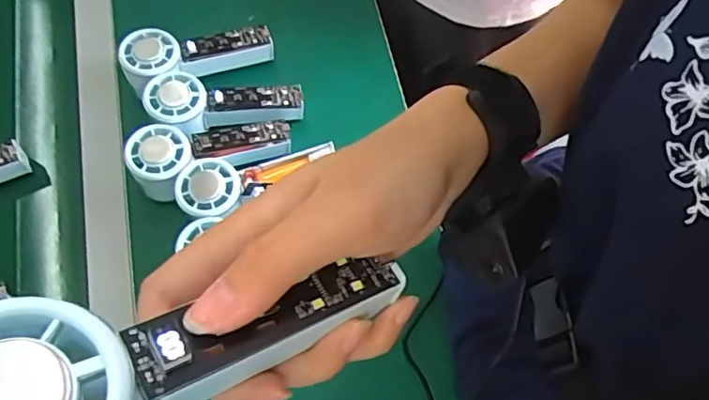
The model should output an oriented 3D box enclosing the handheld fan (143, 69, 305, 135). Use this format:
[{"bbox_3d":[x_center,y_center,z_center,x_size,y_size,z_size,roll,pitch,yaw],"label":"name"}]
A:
[{"bbox_3d":[-0.127,-0.095,0.595,0.149,0.034,0.060,-2,66,-15],"label":"handheld fan"}]

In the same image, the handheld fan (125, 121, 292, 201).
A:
[{"bbox_3d":[-0.135,-0.046,0.569,0.149,0.049,0.060,-16,68,-7],"label":"handheld fan"}]

